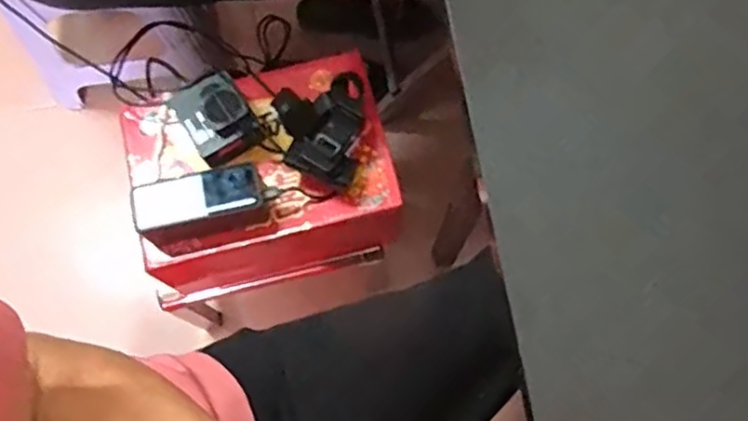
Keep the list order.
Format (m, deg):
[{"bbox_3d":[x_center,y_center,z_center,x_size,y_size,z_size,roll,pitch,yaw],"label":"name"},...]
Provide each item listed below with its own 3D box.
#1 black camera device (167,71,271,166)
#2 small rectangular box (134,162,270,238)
[{"bbox_3d":[-0.166,-0.097,0.696,0.070,0.036,0.100,-34,75,-8],"label":"black camera device"},{"bbox_3d":[-0.178,-0.010,0.673,0.128,0.026,0.054,-14,83,-10],"label":"small rectangular box"}]

